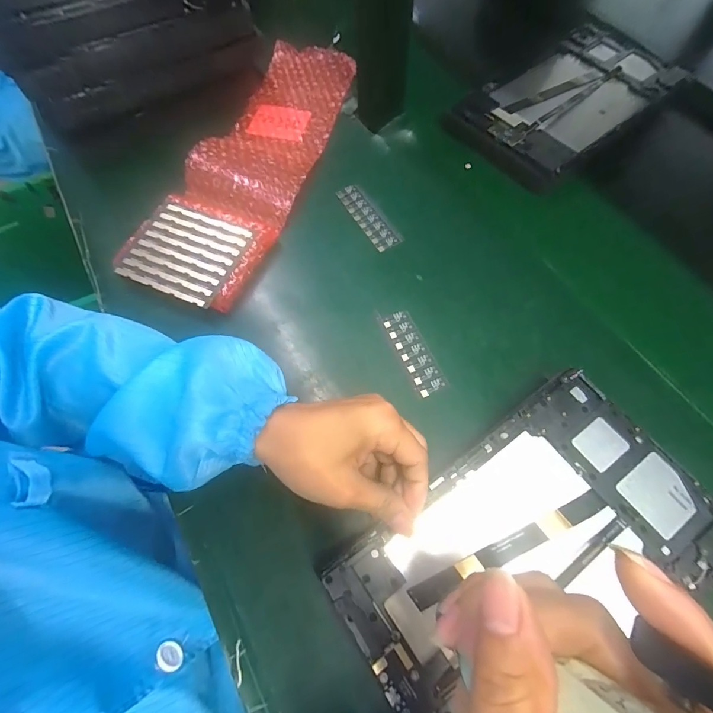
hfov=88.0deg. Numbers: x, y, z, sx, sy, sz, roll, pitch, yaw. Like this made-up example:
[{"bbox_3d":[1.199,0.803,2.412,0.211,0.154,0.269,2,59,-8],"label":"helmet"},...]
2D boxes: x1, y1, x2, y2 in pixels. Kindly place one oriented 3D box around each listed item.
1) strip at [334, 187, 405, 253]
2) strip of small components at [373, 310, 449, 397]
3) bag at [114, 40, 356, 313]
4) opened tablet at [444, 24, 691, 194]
[{"bbox_3d":[0.012,-0.149,0.392,0.028,0.004,0.093,-29,68,-10],"label":"strip"},{"bbox_3d":[0.050,-0.005,0.324,0.027,0.004,0.082,-22,67,-7],"label":"strip of small components"},{"bbox_3d":[-0.111,-0.238,0.421,0.127,0.028,0.398,15,68,9],"label":"bag"},{"bbox_3d":[0.243,-0.300,0.435,0.254,0.025,0.145,-37,70,-13],"label":"opened tablet"}]

